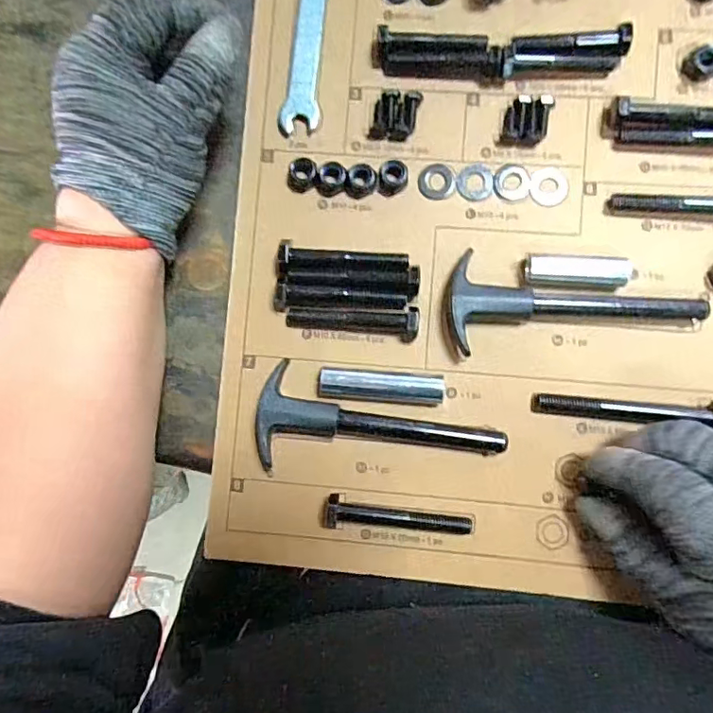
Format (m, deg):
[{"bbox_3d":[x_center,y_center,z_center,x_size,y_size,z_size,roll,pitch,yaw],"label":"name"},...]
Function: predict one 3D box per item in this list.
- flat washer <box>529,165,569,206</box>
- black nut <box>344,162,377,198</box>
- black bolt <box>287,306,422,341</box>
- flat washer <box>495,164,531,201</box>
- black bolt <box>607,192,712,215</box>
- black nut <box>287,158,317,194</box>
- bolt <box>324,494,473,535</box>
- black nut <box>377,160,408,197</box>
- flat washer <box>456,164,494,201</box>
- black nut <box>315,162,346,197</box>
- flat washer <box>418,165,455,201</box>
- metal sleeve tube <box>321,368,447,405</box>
[{"bbox_3d":[0.105,-0.093,0.287,0.021,0.004,0.022,0,87,4],"label":"flat washer"},{"bbox_3d":[0.003,-0.097,0.292,0.018,0.008,0.016,-30,86,2],"label":"black nut"},{"bbox_3d":[-0.003,-0.018,0.285,0.071,0.015,0.016,2,88,4],"label":"black bolt"},{"bbox_3d":[0.085,-0.095,0.289,0.019,0.004,0.021,-4,87,3],"label":"flat washer"},{"bbox_3d":[0.175,-0.079,0.275,0.078,0.013,0.016,4,88,4],"label":"black bolt"},{"bbox_3d":[-0.031,-0.101,0.294,0.015,0.008,0.017,23,89,4],"label":"black nut"},{"bbox_3d":[0.022,0.083,0.279,0.075,0.013,0.016,4,88,4],"label":"bolt"},{"bbox_3d":[0.020,-0.098,0.291,0.015,0.008,0.016,9,88,4],"label":"black nut"},{"bbox_3d":[0.065,-0.096,0.290,0.019,0.004,0.021,-4,87,3],"label":"flat washer"},{"bbox_3d":[-0.014,-0.098,0.293,0.016,0.007,0.017,0,87,4],"label":"black nut"},{"bbox_3d":[0.044,-0.097,0.291,0.019,0.004,0.020,0,87,4],"label":"flat washer"},{"bbox_3d":[0.013,0.015,0.283,0.065,0.013,0.015,4,88,4],"label":"metal sleeve tube"}]

